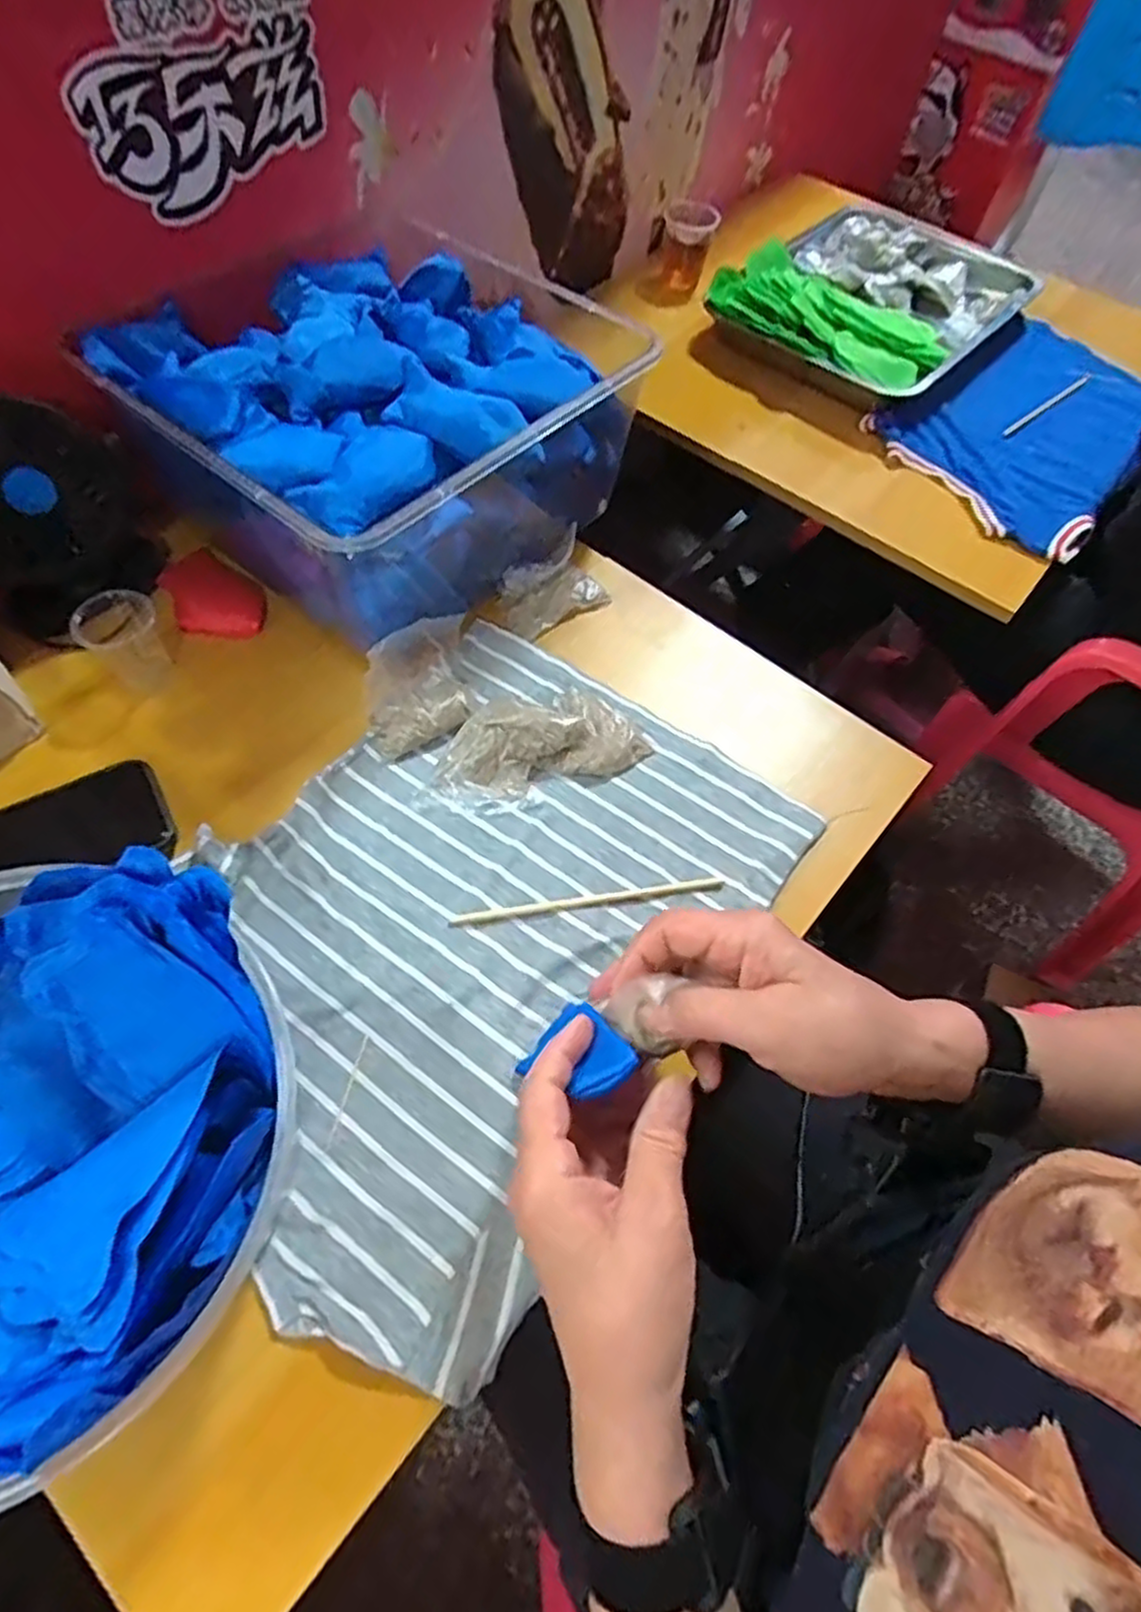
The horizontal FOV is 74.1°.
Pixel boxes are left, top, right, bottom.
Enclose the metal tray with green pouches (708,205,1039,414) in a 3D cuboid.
[{"bbox_3d":[0.353,-0.577,0.861,0.277,0.052,0.372,37,64,16],"label":"metal tray with green pouches"}]

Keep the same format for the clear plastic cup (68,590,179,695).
[{"bbox_3d":[-0.297,-0.110,0.504,0.049,0.053,0.053,-25,65,-17],"label":"clear plastic cup"}]

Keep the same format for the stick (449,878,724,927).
[{"bbox_3d":[0.012,0.057,0.456,0.163,0.004,0.008,-7,61,-8],"label":"stick"}]

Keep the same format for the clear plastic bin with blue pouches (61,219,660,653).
[{"bbox_3d":[-0.136,-0.283,0.565,0.307,0.139,0.312,39,65,17],"label":"clear plastic bin with blue pouches"}]

